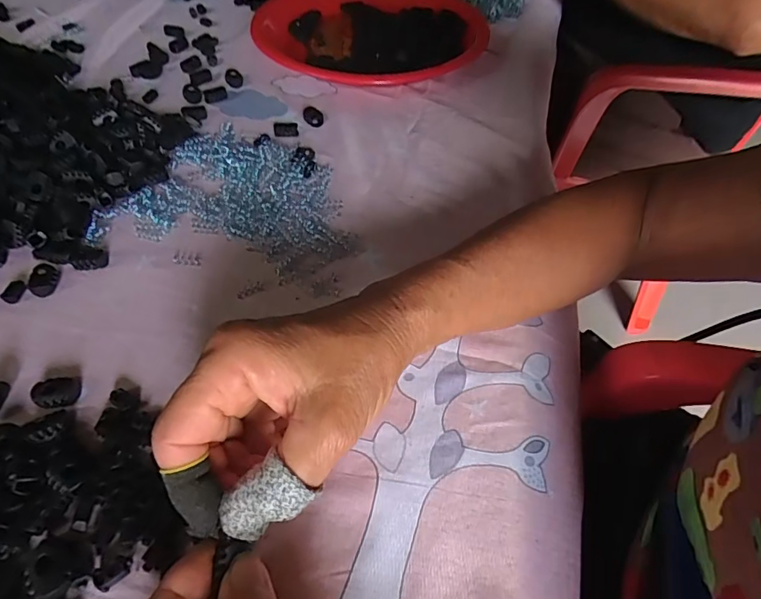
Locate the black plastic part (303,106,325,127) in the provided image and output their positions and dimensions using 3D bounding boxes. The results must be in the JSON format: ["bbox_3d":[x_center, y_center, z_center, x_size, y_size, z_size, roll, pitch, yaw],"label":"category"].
[{"bbox_3d":[-0.064,-0.174,0.455,0.019,0.007,0.025,-4,52,-6],"label":"black plastic part"}]

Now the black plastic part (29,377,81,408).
[{"bbox_3d":[-0.181,0.052,0.268,0.021,0.010,0.017,-12,53,-12],"label":"black plastic part"}]

